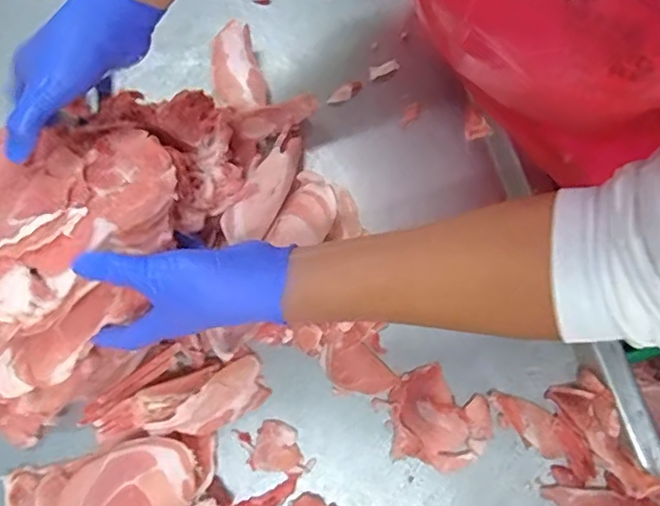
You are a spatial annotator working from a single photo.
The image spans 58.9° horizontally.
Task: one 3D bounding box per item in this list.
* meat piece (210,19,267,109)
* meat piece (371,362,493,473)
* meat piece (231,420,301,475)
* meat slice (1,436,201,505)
[{"bbox_3d":[-0.102,-0.201,0.628,0.053,0.021,0.090,-11,76,-2],"label":"meat piece"},{"bbox_3d":[0.100,0.157,0.552,0.095,0.015,0.094,-25,77,-5],"label":"meat piece"},{"bbox_3d":[-0.057,0.184,0.546,0.054,0.010,0.050,-11,77,-2],"label":"meat piece"},{"bbox_3d":[-0.200,0.218,0.518,0.168,0.036,0.088,-20,77,-4],"label":"meat slice"}]

